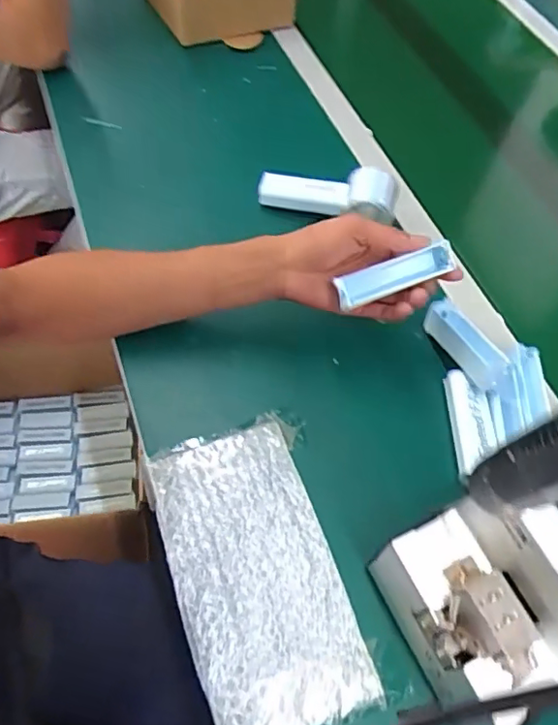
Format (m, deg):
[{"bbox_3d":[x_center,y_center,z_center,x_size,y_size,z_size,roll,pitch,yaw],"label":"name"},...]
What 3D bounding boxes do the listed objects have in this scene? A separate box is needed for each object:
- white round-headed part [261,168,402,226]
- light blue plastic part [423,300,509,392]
[{"bbox_3d":[0.054,-0.192,0.626,0.149,0.042,0.054,7,56,17],"label":"white round-headed part"},{"bbox_3d":[0.178,-0.016,0.529,0.029,0.035,0.103,-14,43,-13],"label":"light blue plastic part"}]

